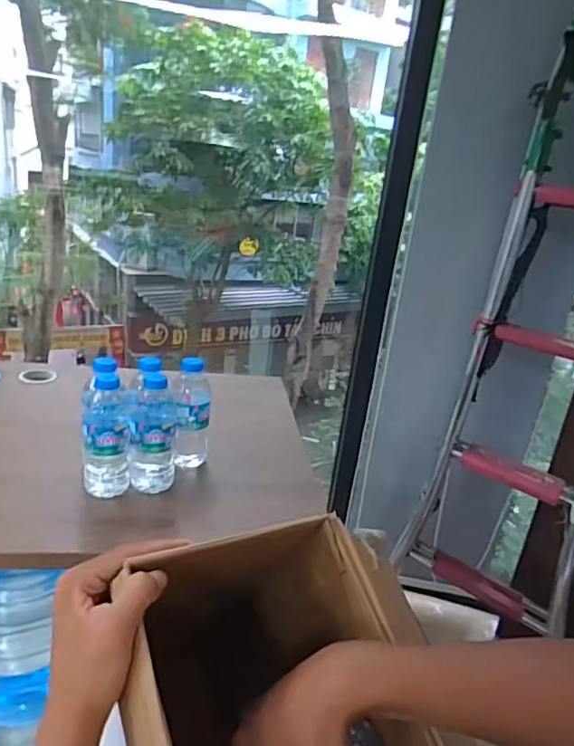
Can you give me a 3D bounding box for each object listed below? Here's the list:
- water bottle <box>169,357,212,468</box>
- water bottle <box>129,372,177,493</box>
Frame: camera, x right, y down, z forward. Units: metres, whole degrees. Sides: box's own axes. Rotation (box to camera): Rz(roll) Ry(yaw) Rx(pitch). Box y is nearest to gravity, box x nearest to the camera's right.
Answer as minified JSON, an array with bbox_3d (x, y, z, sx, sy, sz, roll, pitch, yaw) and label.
[{"bbox_3d":[-0.143,0.065,0.814,0.058,0.166,0.057,4,21,-10],"label":"water bottle"},{"bbox_3d":[-0.183,0.087,0.757,0.059,0.160,0.058,6,21,-5],"label":"water bottle"}]

